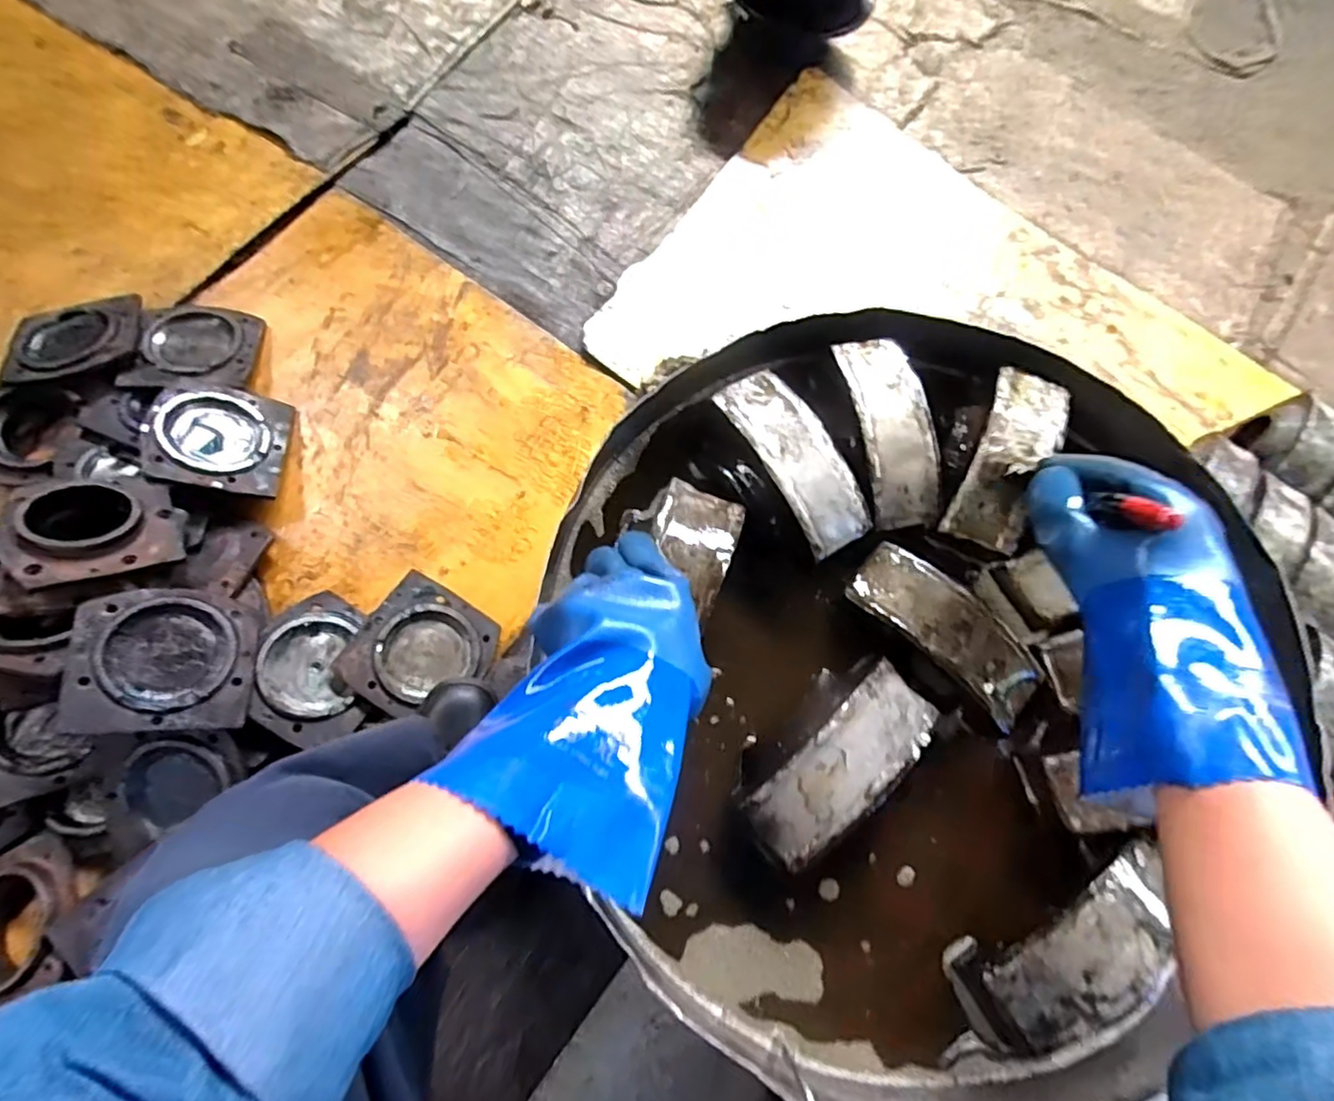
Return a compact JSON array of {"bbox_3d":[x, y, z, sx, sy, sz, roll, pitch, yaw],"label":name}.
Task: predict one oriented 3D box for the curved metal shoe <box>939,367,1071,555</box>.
[{"bbox_3d":[0.281,-0.079,0.531,0.058,0.030,0.155,25,80,7],"label":"curved metal shoe"}]

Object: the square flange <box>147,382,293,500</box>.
[{"bbox_3d":[-0.594,-0.152,0.876,0.157,0.022,0.160,15,57,-33],"label":"square flange"}]

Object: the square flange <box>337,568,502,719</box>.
[{"bbox_3d":[-0.305,0.125,0.819,0.150,0.020,0.158,36,67,-6],"label":"square flange"}]

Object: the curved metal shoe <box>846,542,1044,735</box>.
[{"bbox_3d":[0.218,0.063,0.506,0.161,0.035,0.062,42,75,6],"label":"curved metal shoe"}]

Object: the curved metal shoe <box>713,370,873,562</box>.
[{"bbox_3d":[0.101,-0.072,0.521,0.061,0.031,0.157,-30,80,-12],"label":"curved metal shoe"}]

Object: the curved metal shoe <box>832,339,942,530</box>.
[{"bbox_3d":[0.184,-0.101,0.544,0.064,0.036,0.164,-8,76,-8],"label":"curved metal shoe"}]

